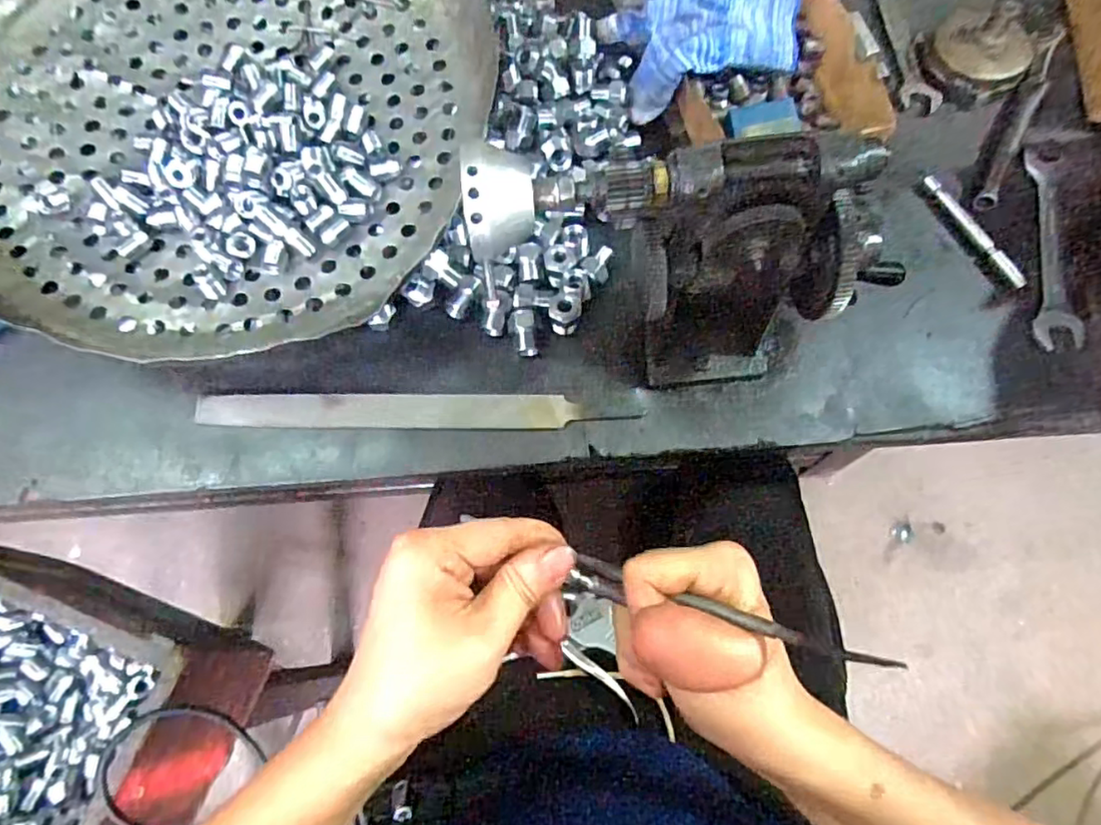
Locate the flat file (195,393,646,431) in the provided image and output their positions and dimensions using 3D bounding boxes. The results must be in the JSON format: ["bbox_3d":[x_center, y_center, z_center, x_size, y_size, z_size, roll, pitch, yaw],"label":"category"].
[{"bbox_3d":[-0.091,-0.001,0.424,0.290,0.006,0.024,2,70,1],"label":"flat file"}]

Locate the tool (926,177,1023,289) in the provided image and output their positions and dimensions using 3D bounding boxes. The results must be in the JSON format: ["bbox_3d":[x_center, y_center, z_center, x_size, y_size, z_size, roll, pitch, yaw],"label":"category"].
[{"bbox_3d":[0.315,-0.136,0.466,0.013,0.009,0.106,-25,72,-8],"label":"tool"}]

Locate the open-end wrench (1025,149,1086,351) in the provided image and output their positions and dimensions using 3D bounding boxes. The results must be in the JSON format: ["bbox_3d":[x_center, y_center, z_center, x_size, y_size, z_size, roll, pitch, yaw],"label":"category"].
[{"bbox_3d":[0.370,-0.125,0.461,0.029,0.009,0.169,8,70,3],"label":"open-end wrench"}]

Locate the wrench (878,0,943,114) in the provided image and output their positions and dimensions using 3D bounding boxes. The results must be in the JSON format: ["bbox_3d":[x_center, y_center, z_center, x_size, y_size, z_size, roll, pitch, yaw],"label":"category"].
[{"bbox_3d":[0.298,-0.328,0.535,0.034,0.007,0.174,-1,70,0],"label":"wrench"}]

